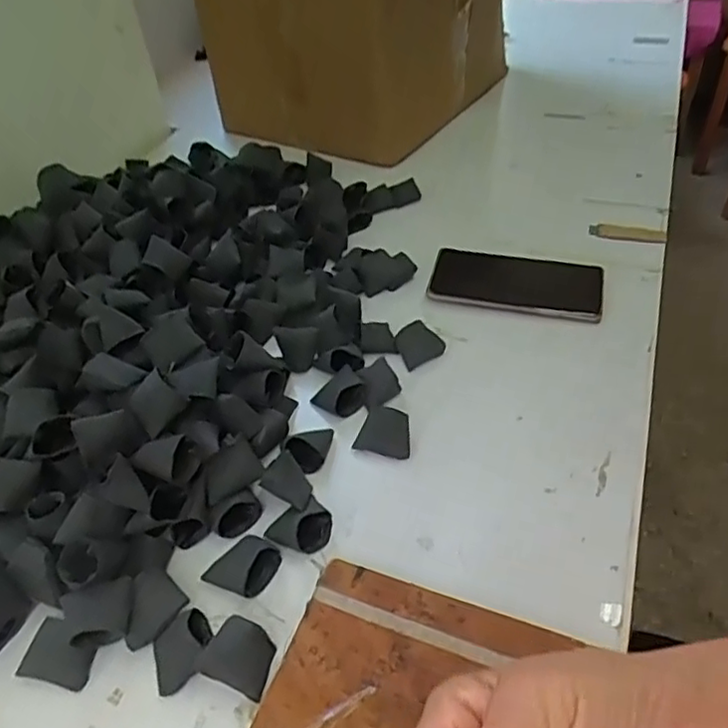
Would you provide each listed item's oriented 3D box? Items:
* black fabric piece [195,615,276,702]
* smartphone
[{"bbox_3d":[-0.073,0.171,0.377,0.037,0.021,0.034,11,47,17],"label":"black fabric piece"},{"bbox_3d":[0.145,-0.078,0.613,0.156,0.015,0.078,11,43,12],"label":"smartphone"}]

